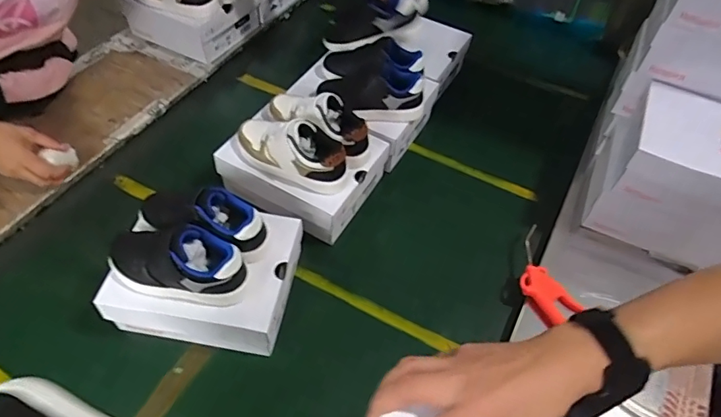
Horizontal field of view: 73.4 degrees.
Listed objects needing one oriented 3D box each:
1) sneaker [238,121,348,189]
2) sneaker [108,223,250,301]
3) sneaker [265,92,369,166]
[{"bbox_3d":[-0.115,-0.101,0.768,0.194,0.085,0.092,18,54,11],"label":"sneaker"},{"bbox_3d":[-0.240,0.062,0.632,0.181,0.085,0.080,14,53,8],"label":"sneaker"},{"bbox_3d":[-0.072,-0.157,0.808,0.196,0.079,0.080,28,56,18],"label":"sneaker"}]

